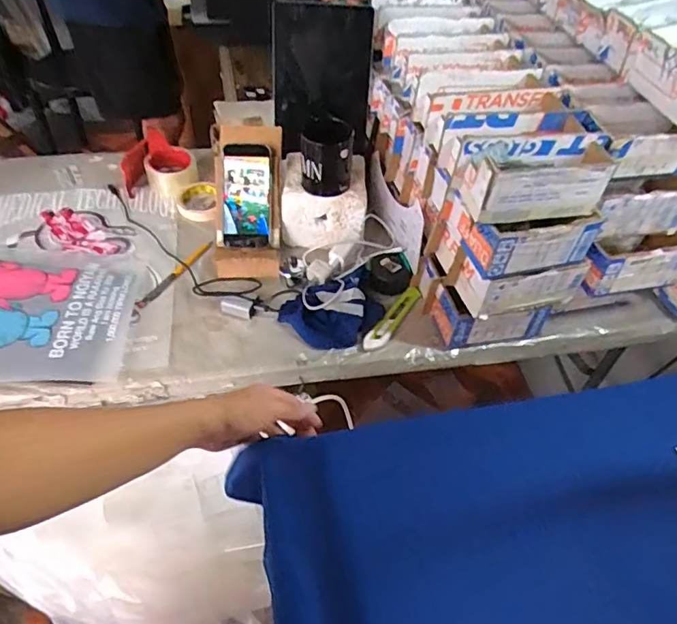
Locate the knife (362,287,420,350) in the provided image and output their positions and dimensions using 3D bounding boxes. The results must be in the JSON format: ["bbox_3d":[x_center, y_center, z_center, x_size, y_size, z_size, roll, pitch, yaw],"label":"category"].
[{"bbox_3d":[0.088,0.007,0.841,0.028,0.015,0.151,28,52,19],"label":"knife"}]

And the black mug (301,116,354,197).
[{"bbox_3d":[-0.018,-0.255,0.854,0.081,0.109,0.082,3,48,-2],"label":"black mug"}]

